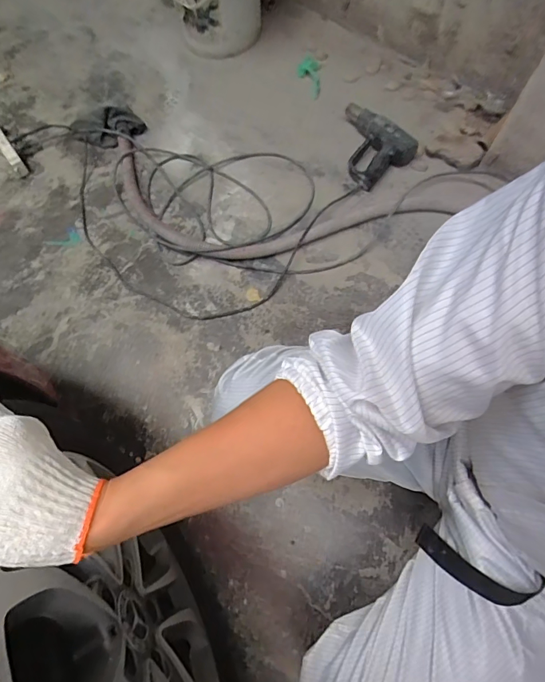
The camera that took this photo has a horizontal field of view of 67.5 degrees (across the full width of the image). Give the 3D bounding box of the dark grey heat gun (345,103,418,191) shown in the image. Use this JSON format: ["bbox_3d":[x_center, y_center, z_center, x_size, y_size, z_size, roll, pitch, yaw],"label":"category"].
[{"bbox_3d":[0.255,-0.561,1.148,0.180,0.074,0.242,-42,73,-12],"label":"dark grey heat gun"}]

